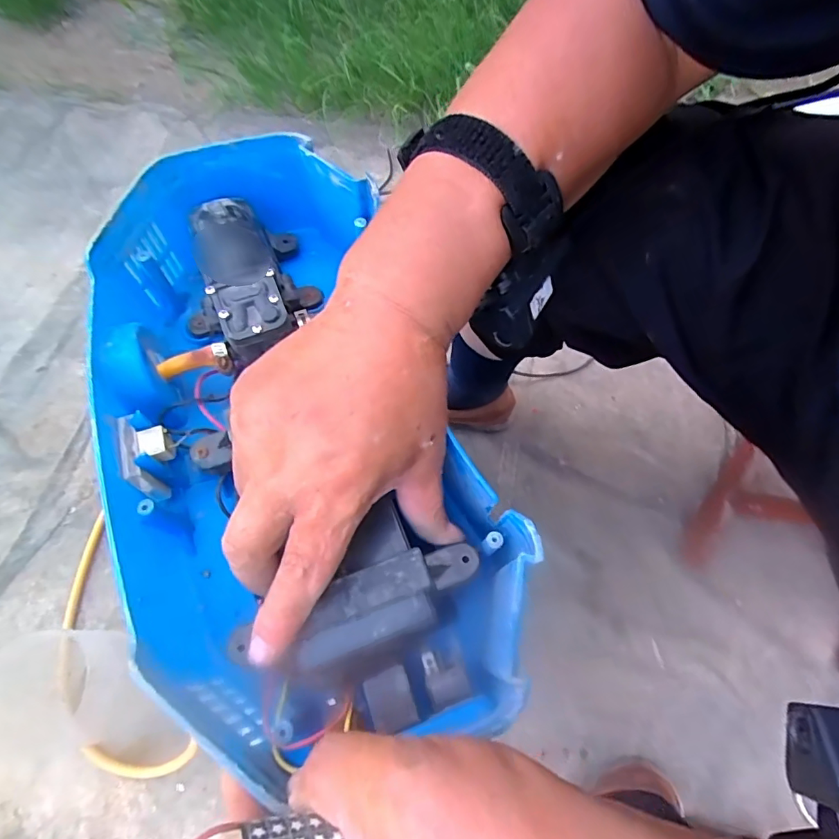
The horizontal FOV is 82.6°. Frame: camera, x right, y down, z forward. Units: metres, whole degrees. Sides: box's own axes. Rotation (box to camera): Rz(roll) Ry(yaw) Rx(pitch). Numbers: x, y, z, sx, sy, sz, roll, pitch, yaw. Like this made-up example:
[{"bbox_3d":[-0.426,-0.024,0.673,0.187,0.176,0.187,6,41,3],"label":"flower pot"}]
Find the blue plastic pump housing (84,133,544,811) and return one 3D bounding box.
[{"bbox_3d":[-0.082,-0.009,0.283,0.177,0.089,0.355,-19,66,-9],"label":"blue plastic pump housing"}]

